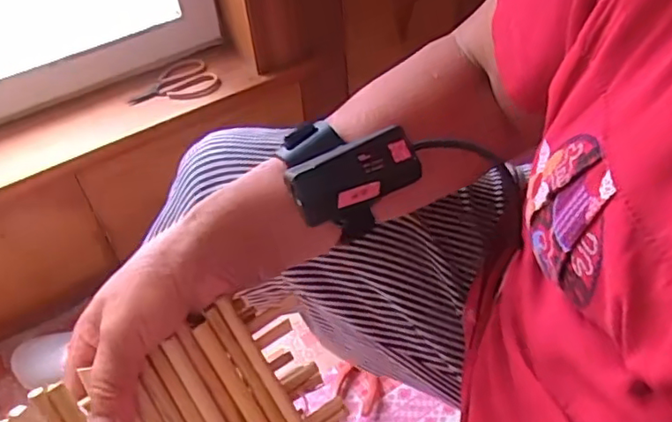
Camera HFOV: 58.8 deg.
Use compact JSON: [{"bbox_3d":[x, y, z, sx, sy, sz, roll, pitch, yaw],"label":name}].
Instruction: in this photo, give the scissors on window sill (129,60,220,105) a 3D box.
[{"bbox_3d":[-0.230,-0.183,0.844,0.123,0.013,0.089,-15,46,-9],"label":"scissors on window sill"}]

